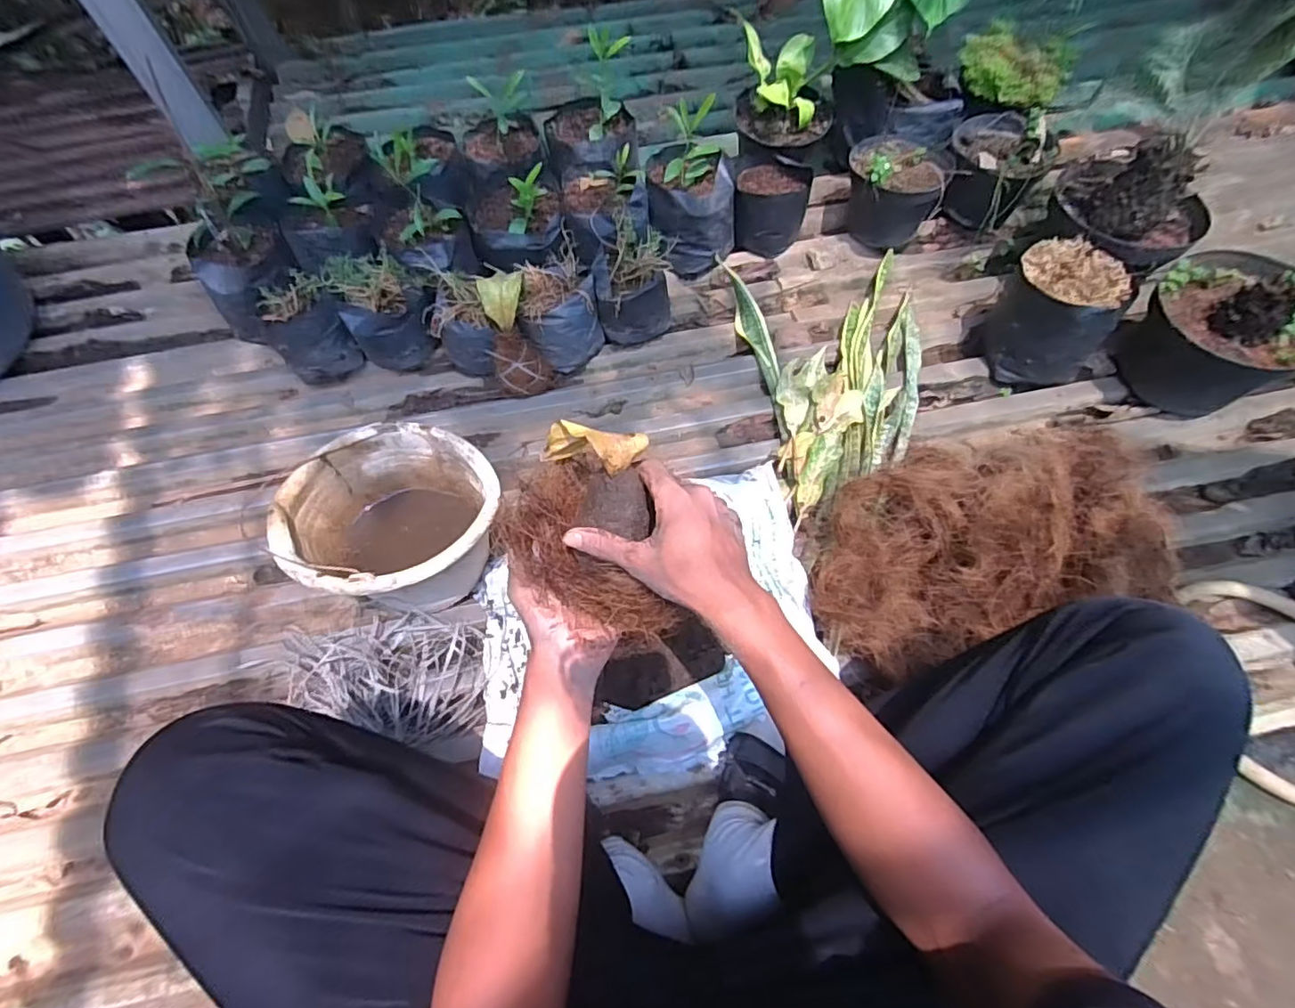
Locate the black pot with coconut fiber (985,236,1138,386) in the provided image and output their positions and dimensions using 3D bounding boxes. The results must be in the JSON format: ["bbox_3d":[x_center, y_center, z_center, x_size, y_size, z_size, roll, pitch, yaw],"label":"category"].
[{"bbox_3d":[0.610,-0.281,0.896,0.143,0.153,0.170,-39,73,-17],"label":"black pot with coconut fiber"}]

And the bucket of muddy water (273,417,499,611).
[{"bbox_3d":[-0.312,0.032,0.756,0.243,0.188,0.214,23,68,9],"label":"bucket of muddy water"}]

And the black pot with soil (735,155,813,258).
[{"bbox_3d":[0.220,-0.534,1.057,0.121,0.111,0.119,1,66,-1],"label":"black pot with soil"}]

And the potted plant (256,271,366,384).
[{"bbox_3d":[-0.534,-0.266,0.944,0.111,0.137,0.131,-30,70,-14],"label":"potted plant"}]

